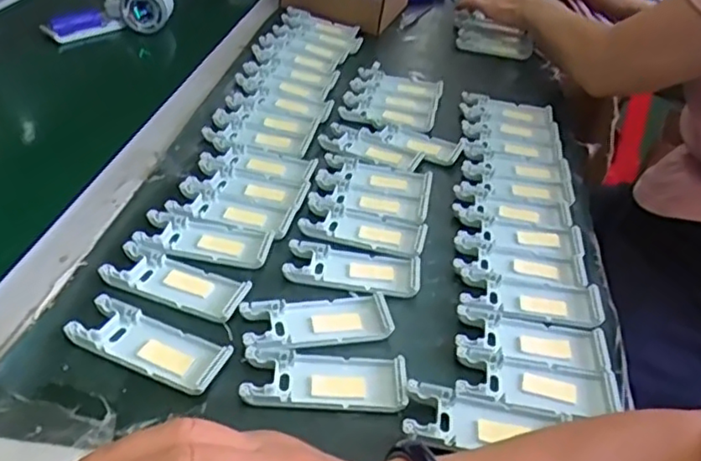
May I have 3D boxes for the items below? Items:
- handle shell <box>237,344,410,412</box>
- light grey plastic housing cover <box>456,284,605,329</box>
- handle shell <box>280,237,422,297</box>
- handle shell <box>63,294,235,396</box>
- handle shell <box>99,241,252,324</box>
[{"bbox_3d":[-0.016,0.095,0.405,0.104,0.010,0.044,6,38,-1],"label":"handle shell"},{"bbox_3d":[0.136,0.056,0.473,0.108,0.011,0.040,5,38,-3],"label":"light grey plastic housing cover"},{"bbox_3d":[0.002,0.029,0.495,0.104,0.010,0.046,10,38,4],"label":"handle shell"},{"bbox_3d":[-0.132,0.075,0.412,0.101,0.012,0.041,19,40,14],"label":"handle shell"},{"bbox_3d":[-0.128,0.037,0.460,0.103,0.009,0.042,17,39,12],"label":"handle shell"}]

